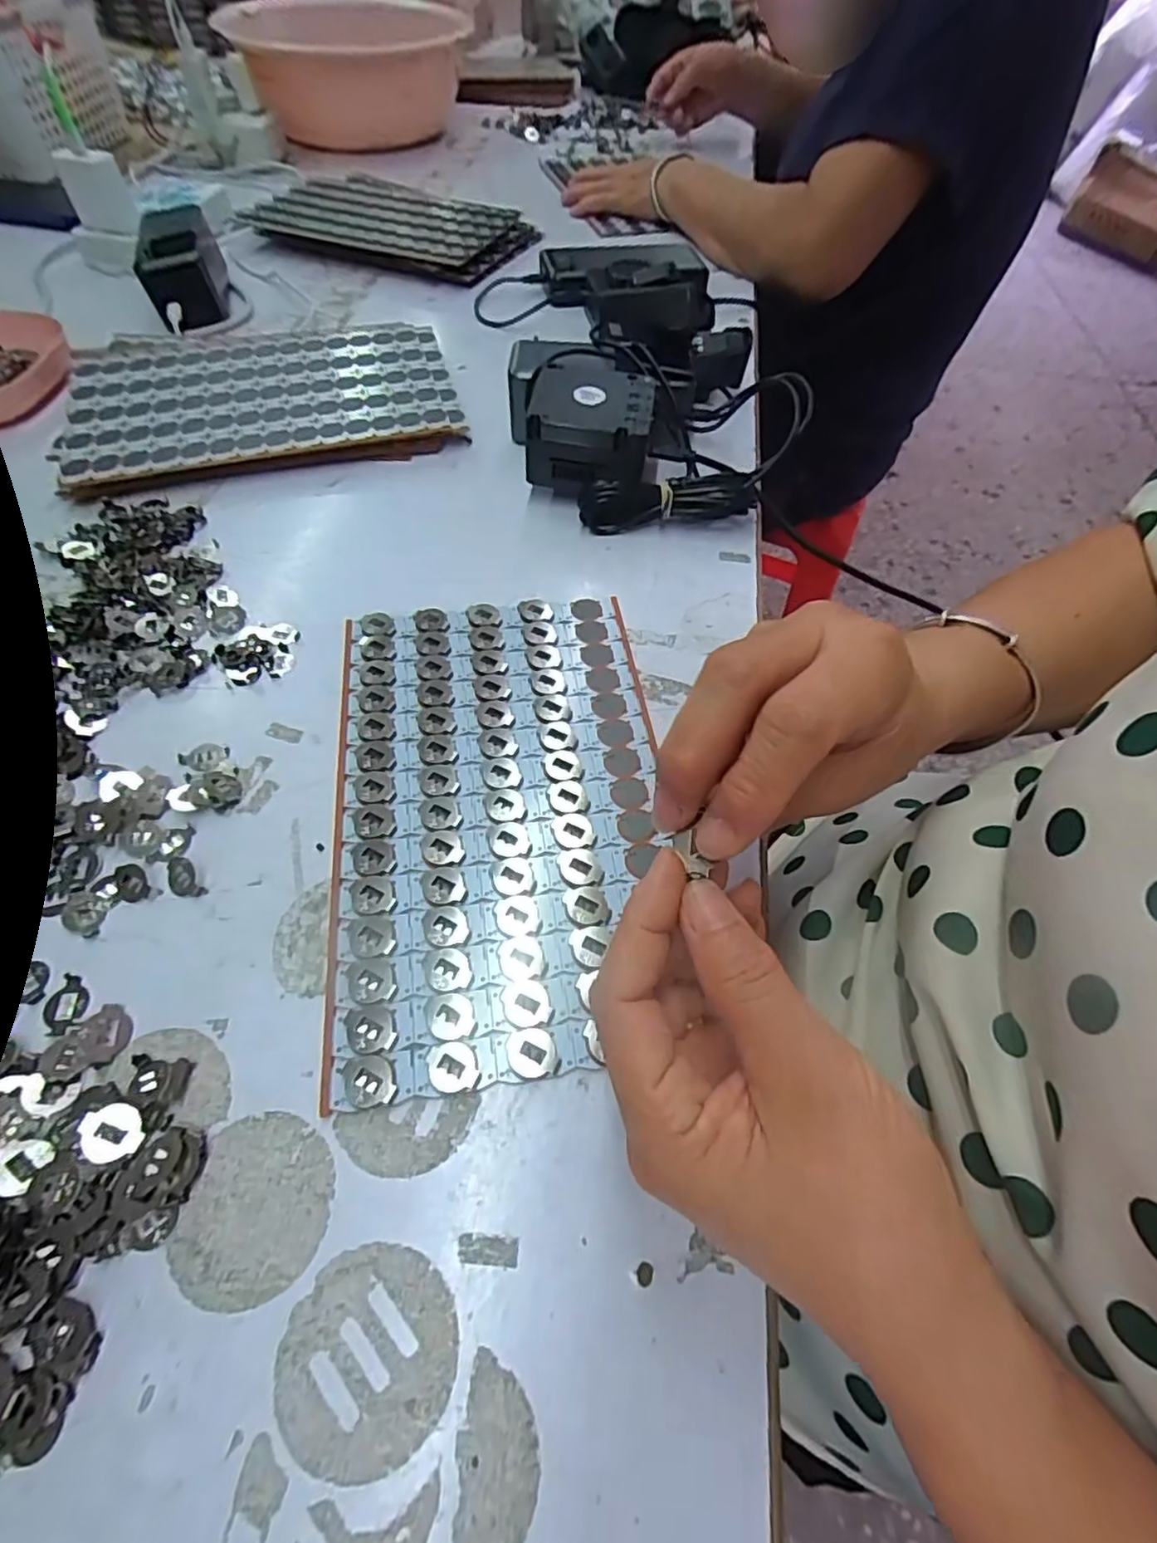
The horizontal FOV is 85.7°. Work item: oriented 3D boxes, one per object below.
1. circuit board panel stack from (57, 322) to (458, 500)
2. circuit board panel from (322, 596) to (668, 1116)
[{"bbox_3d":[-0.238,-0.284,0.472,0.274,0.020,0.187,-13,58,-11],"label":"circuit board panel stack"},{"bbox_3d":[-0.037,0.011,0.300,0.153,0.007,0.246,-7,58,-7],"label":"circuit board panel"}]

